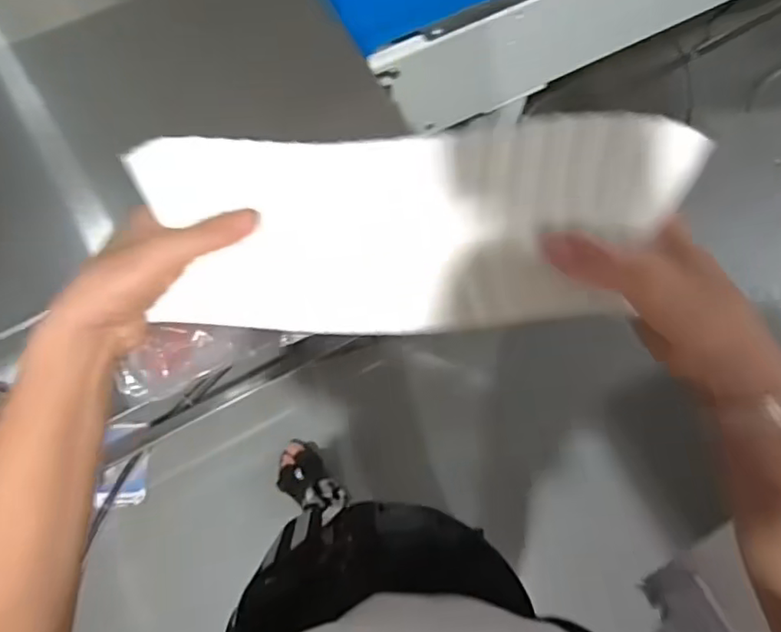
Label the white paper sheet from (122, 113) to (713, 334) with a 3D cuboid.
[{"bbox_3d":[0.010,-0.051,0.353,0.319,0.019,0.117,-1,92,9],"label":"white paper sheet"}]

